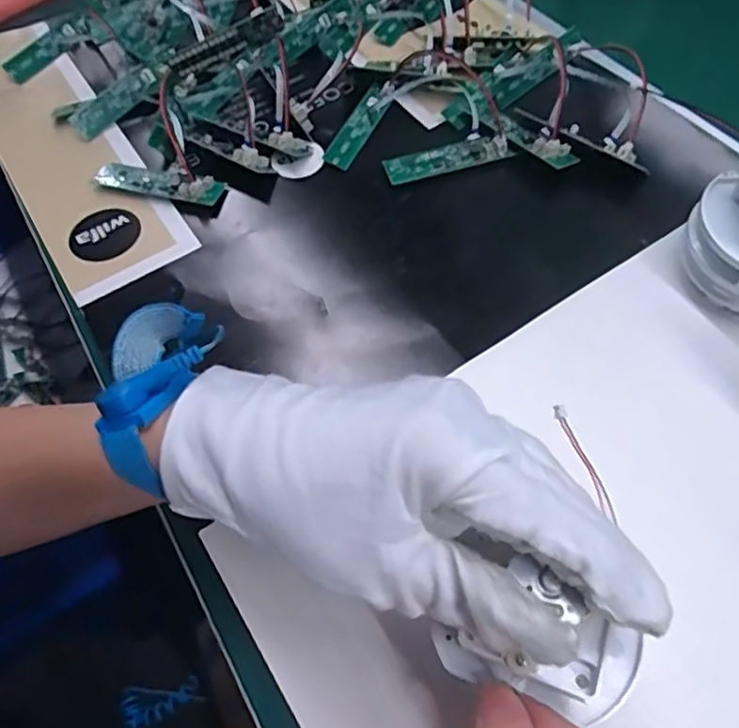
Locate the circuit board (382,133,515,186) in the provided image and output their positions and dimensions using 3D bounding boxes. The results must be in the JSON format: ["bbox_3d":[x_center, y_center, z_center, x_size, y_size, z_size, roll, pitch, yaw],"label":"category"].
[{"bbox_3d":[0.047,-0.127,0.373,0.075,0.008,0.021,-16,69,-3],"label":"circuit board"}]

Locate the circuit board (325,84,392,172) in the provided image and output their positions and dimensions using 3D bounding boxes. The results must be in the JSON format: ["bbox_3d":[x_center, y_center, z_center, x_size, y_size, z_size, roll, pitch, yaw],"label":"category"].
[{"bbox_3d":[-0.007,-0.153,0.393,0.018,0.005,0.068,31,71,-2],"label":"circuit board"}]

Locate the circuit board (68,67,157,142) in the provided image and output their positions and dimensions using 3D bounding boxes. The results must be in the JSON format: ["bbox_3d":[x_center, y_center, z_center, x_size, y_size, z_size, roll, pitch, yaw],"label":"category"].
[{"bbox_3d":[-0.171,-0.175,0.411,0.064,0.018,0.011,-35,48,-3],"label":"circuit board"}]

